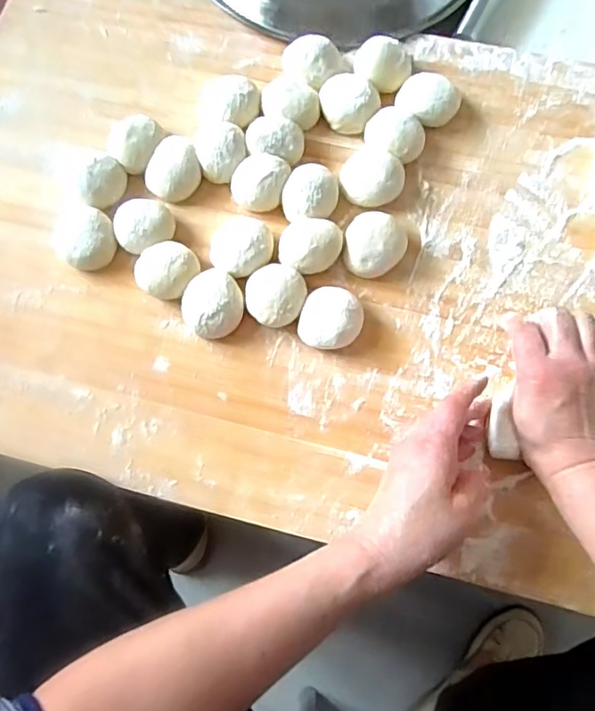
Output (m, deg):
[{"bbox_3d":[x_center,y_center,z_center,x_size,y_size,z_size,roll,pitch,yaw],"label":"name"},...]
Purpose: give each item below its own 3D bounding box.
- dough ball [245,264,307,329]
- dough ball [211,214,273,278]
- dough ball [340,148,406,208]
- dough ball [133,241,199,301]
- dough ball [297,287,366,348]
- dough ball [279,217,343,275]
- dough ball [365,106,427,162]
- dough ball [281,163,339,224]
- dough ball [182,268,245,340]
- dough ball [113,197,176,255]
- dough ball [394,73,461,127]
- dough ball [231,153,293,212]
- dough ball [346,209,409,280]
[{"bbox_3d":[-0.019,-0.050,0.473,0.052,0.028,0.050,-1,76,3],"label":"dough ball"},{"bbox_3d":[-0.049,-0.094,0.485,0.052,0.028,0.050,-1,76,3],"label":"dough ball"},{"bbox_3d":[0.066,-0.163,0.502,0.054,0.028,0.054,-1,76,3],"label":"dough ball"},{"bbox_3d":[-0.113,-0.072,0.482,0.047,0.031,0.049,-1,76,3],"label":"dough ball"},{"bbox_3d":[0.028,-0.029,0.466,0.050,0.027,0.052,-1,76,3],"label":"dough ball"},{"bbox_3d":[0.010,-0.096,0.480,0.051,0.032,0.049,-1,76,3],"label":"dough ball"},{"bbox_3d":[0.090,-0.204,0.513,0.044,0.030,0.054,-39,77,-7],"label":"dough ball"},{"bbox_3d":[0.012,-0.142,0.497,0.046,0.031,0.053,15,77,6],"label":"dough ball"},{"bbox_3d":[-0.073,-0.045,0.474,0.053,0.030,0.056,-1,76,3],"label":"dough ball"},{"bbox_3d":[-0.138,-0.117,0.498,0.051,0.032,0.047,-1,76,3],"label":"dough ball"},{"bbox_3d":[0.122,-0.239,0.525,0.049,0.026,0.052,-1,76,3],"label":"dough ball"},{"bbox_3d":[-0.034,-0.155,0.500,0.050,0.033,0.048,-1,76,3],"label":"dough ball"},{"bbox_3d":[0.068,-0.095,0.480,0.052,0.033,0.050,-1,76,3],"label":"dough ball"}]

